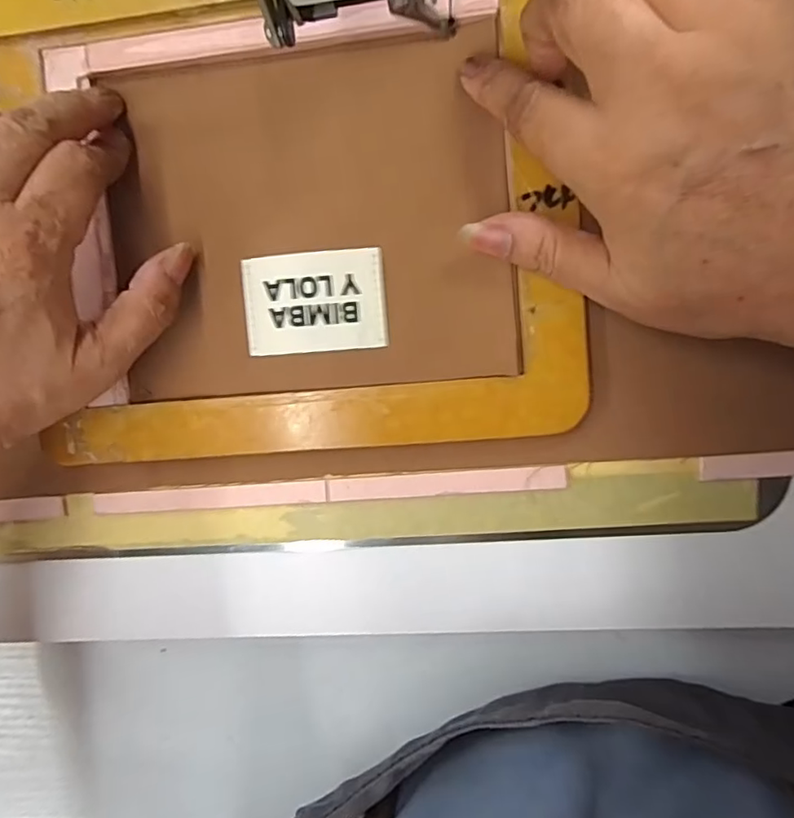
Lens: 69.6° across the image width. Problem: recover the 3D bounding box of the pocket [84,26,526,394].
[{"bbox_3d":[-0.038,-0.077,0.237,0.163,0.005,0.136,-4,94,7],"label":"pocket"}]

